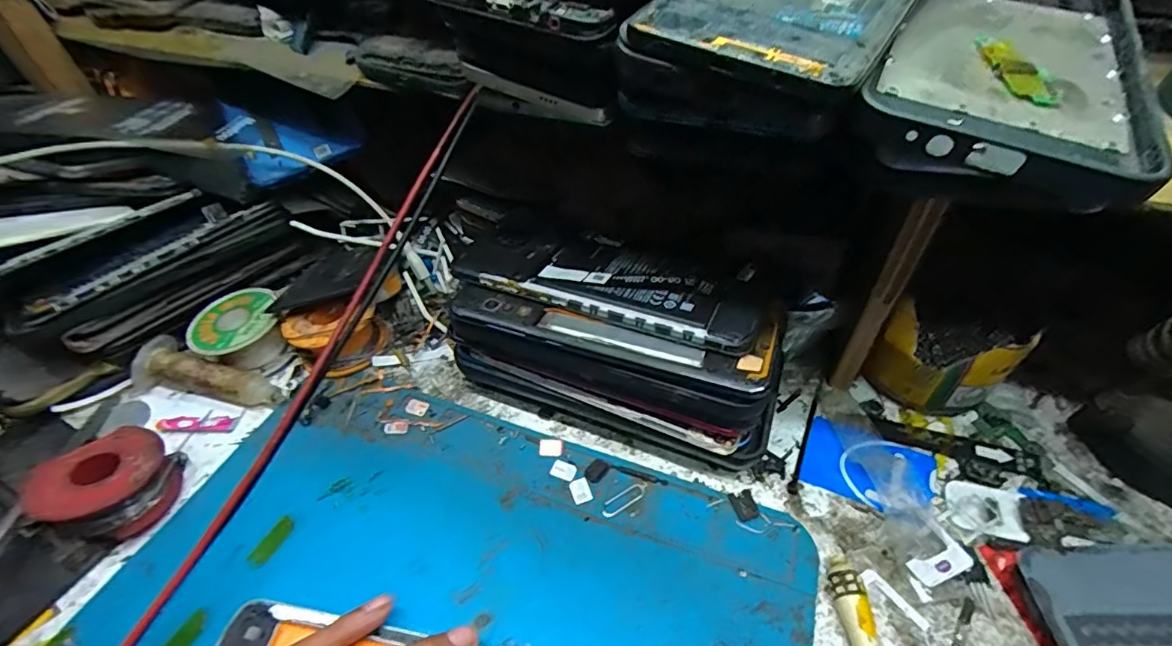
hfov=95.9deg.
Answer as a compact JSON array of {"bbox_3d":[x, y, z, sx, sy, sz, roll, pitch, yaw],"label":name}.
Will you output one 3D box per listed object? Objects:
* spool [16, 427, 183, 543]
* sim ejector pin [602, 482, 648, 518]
[{"bbox_3d":[-0.232,0.079,0.260,0.043,0.034,0.051,19,49,19],"label":"spool"},{"bbox_3d":[0.020,0.087,0.262,0.027,0.004,0.008,-27,57,-20],"label":"sim ejector pin"}]

